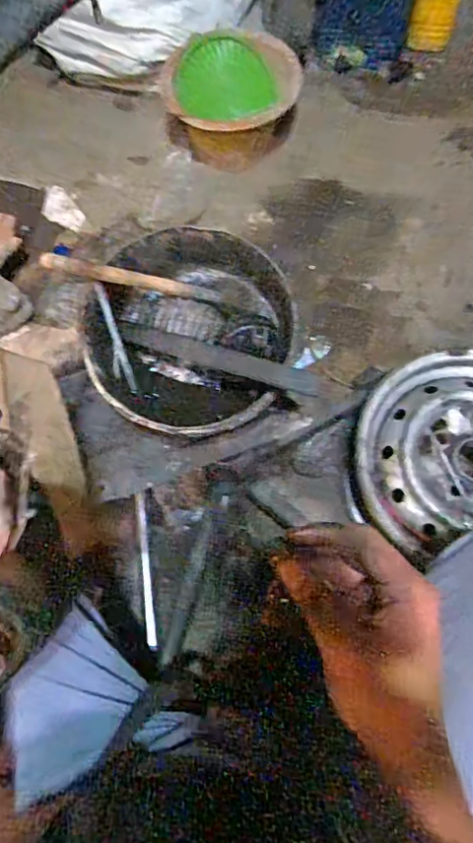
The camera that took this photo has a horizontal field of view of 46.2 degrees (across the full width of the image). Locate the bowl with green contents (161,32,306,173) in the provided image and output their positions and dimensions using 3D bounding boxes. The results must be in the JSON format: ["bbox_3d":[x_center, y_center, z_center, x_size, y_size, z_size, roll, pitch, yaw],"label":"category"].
[{"bbox_3d":[-0.008,-0.638,1.096,0.254,0.131,0.216,17,72,6],"label":"bowl with green contents"}]

